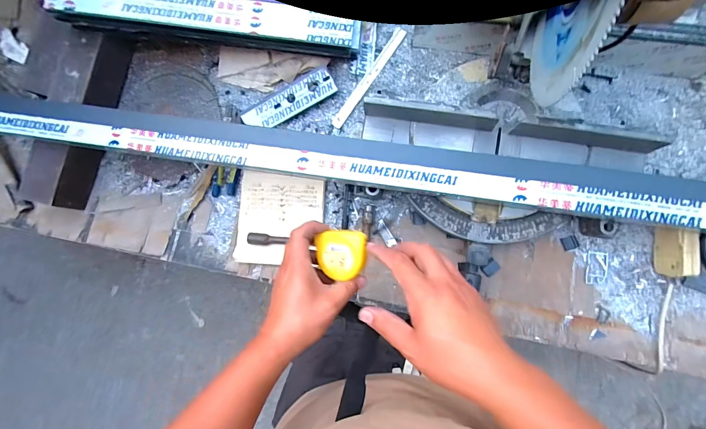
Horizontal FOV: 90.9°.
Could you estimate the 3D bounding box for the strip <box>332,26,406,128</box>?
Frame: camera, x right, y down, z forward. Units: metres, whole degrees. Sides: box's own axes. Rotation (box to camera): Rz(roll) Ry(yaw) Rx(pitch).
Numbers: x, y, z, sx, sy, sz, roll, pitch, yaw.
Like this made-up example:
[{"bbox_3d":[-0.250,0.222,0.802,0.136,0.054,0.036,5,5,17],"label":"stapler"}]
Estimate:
[{"bbox_3d":[0.033,-0.284,0.724,0.024,0.004,0.239,36,94,12],"label":"strip"}]

